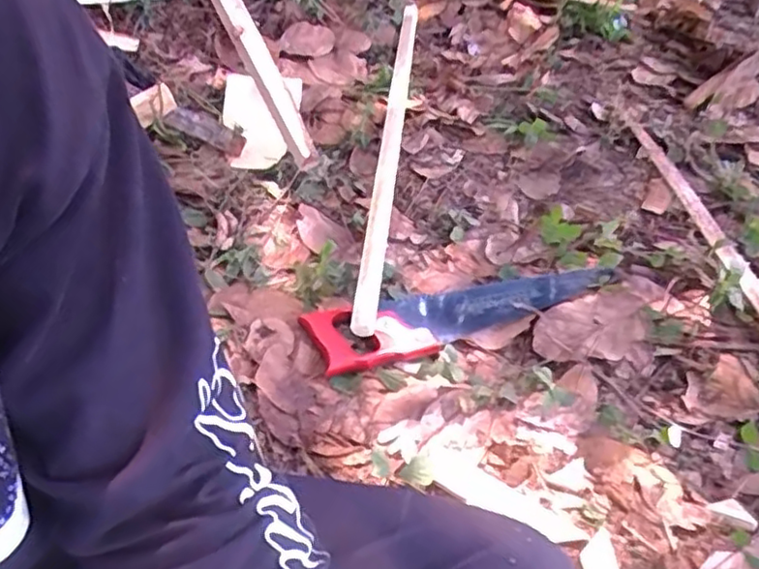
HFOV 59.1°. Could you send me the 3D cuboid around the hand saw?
[{"bbox_3d":[0.105,0.027,0.820,0.376,0.022,0.098,-16,47,-16],"label":"hand saw"}]

